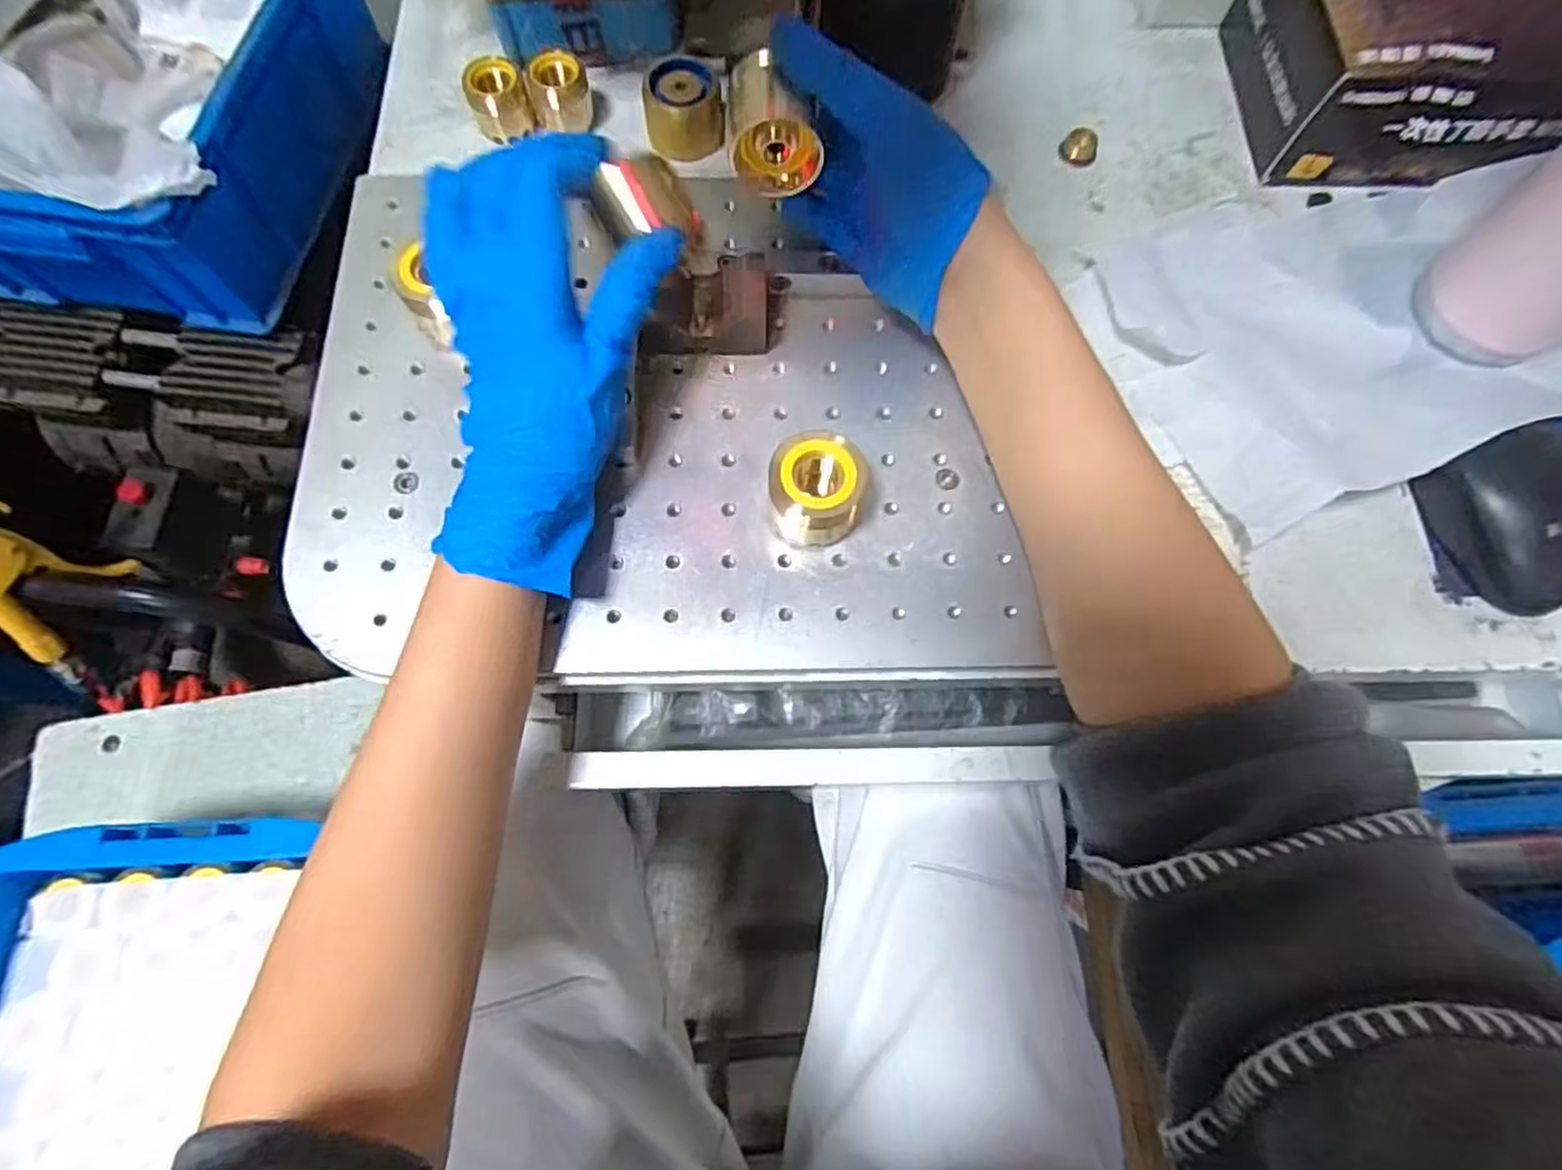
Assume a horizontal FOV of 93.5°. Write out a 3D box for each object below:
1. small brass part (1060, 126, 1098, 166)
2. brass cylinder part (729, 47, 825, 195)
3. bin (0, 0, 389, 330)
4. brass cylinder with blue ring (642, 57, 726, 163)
[{"bbox_3d":[0.169,-0.248,0.413,0.020,0.011,0.015,21,73,6],"label":"small brass part"},{"bbox_3d":[-0.003,-0.195,0.311,0.035,0.030,0.043,0,72,-1],"label":"brass cylinder part"},{"bbox_3d":[-0.517,-0.401,0.585,0.281,0.135,0.353,5,72,1],"label":"bin"},{"bbox_3d":[-0.052,-0.256,0.395,0.041,0.027,0.038,-1,72,-1],"label":"brass cylinder with blue ring"}]

